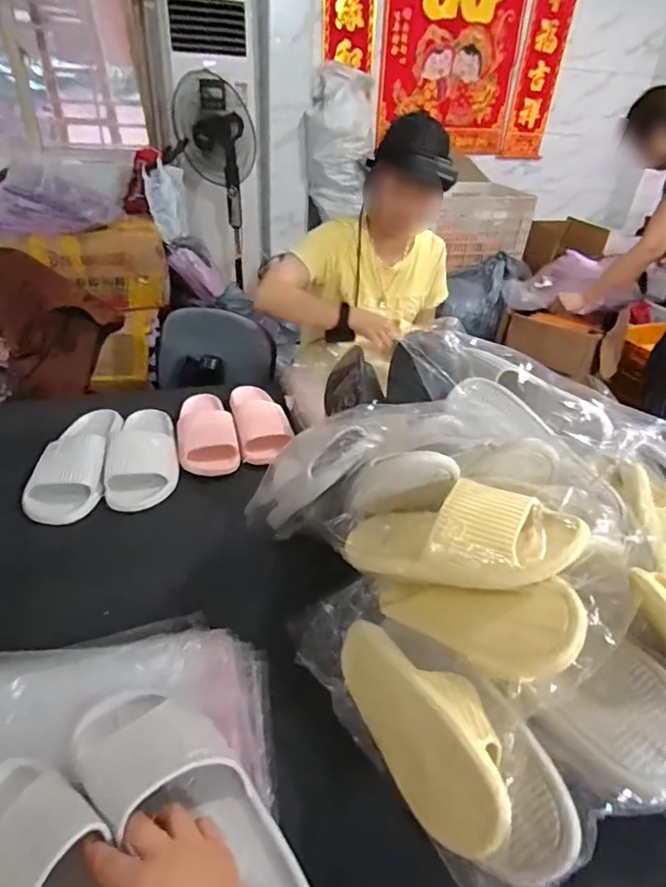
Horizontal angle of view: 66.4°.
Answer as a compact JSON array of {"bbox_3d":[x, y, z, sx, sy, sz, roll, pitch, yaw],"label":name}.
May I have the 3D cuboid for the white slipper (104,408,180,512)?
[{"bbox_3d":[-0.323,0.006,0.885,0.105,0.069,0.235,-3,35,-10],"label":"white slipper"}]

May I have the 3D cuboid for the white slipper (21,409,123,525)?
[{"bbox_3d":[-0.433,0.020,0.861,0.111,0.067,0.269,-3,35,-10],"label":"white slipper"}]

